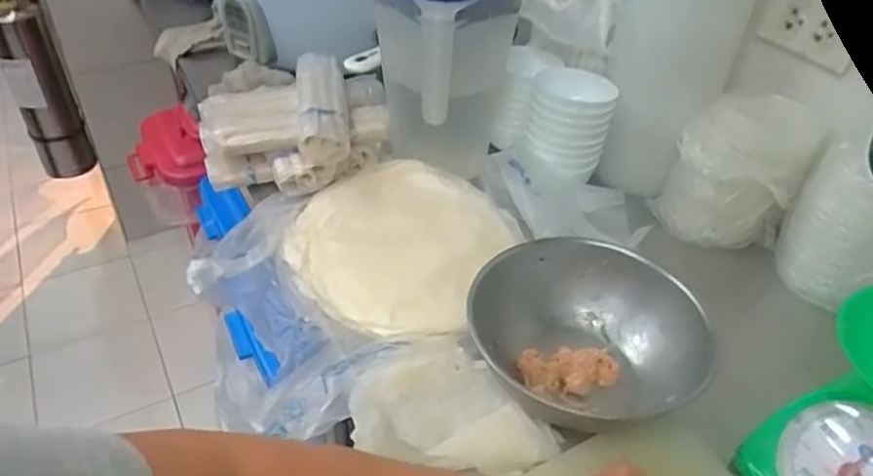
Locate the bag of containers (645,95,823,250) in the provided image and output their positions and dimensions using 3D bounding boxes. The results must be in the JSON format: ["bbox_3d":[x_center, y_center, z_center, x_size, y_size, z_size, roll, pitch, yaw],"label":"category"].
[{"bbox_3d":[0.356,-0.080,0.750,0.084,0.187,0.140,-28,49,-32],"label":"bag of containers"}]

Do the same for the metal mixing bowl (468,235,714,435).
[{"bbox_3d":[0.143,0.095,0.611,0.185,0.095,0.188,2,40,-2],"label":"metal mixing bowl"}]

